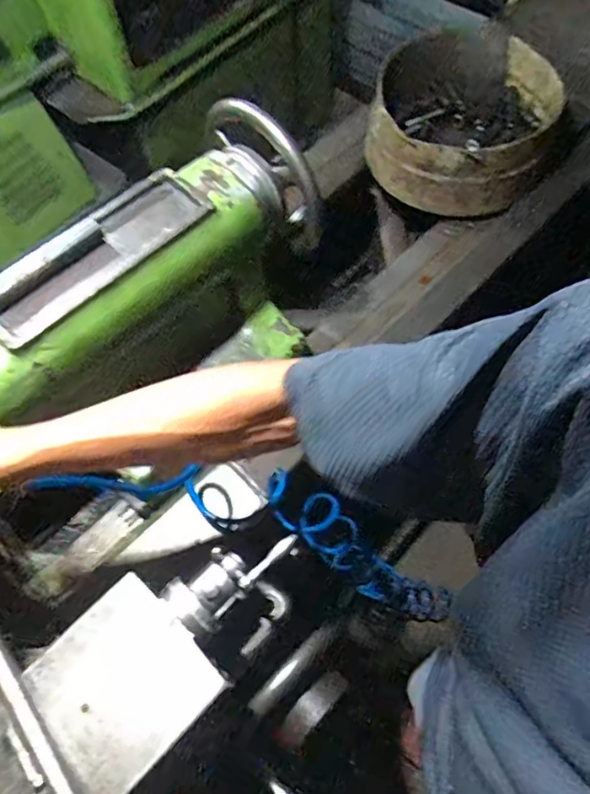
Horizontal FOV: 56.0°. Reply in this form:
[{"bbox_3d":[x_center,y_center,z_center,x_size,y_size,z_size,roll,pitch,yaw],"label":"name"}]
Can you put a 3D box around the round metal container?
[{"bbox_3d":[0.276,-0.448,0.917,0.288,0.153,0.263,-1,62,1],"label":"round metal container"}]

